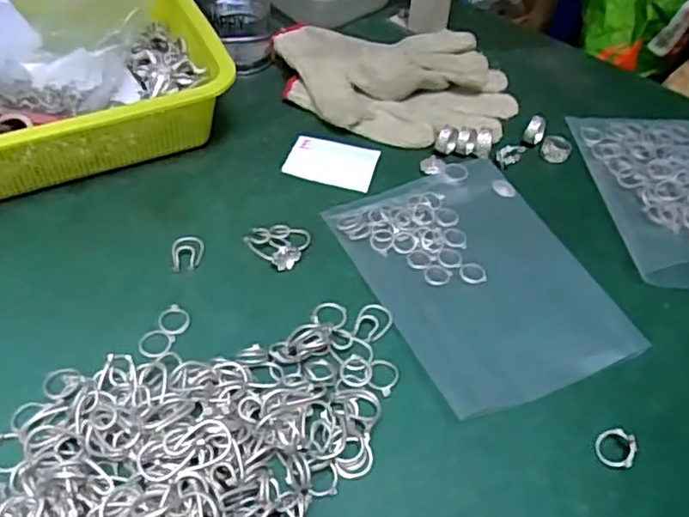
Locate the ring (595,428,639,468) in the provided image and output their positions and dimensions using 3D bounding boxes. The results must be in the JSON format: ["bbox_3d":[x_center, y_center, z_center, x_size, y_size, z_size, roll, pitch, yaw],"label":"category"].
[{"bbox_3d":[0.155,0.107,0.360,0.021,0.007,0.023,2,49,-2],"label":"ring"}]

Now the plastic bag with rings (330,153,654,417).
[{"bbox_3d":[0.094,0.008,0.446,0.147,0.014,0.197,-18,52,-18],"label":"plastic bag with rings"}]

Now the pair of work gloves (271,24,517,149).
[{"bbox_3d":[0.051,-0.168,0.588,0.207,0.023,0.173,-6,50,-8],"label":"pair of work gloves"}]

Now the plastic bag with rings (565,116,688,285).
[{"bbox_3d":[0.277,-0.054,0.497,0.143,0.028,0.206,1,49,-2],"label":"plastic bag with rings"}]

